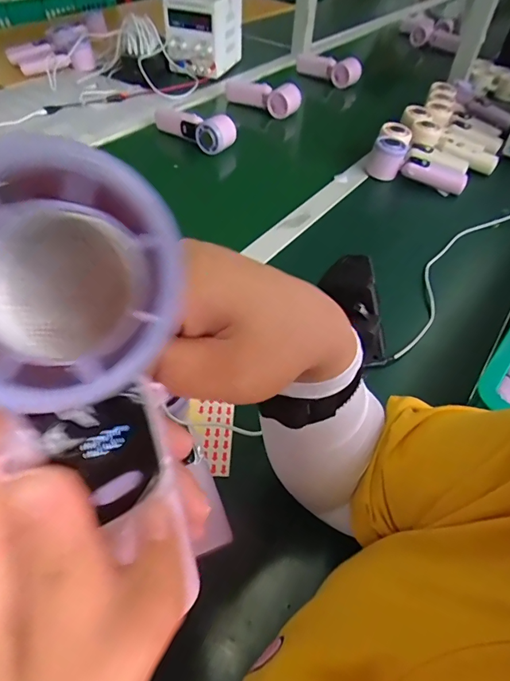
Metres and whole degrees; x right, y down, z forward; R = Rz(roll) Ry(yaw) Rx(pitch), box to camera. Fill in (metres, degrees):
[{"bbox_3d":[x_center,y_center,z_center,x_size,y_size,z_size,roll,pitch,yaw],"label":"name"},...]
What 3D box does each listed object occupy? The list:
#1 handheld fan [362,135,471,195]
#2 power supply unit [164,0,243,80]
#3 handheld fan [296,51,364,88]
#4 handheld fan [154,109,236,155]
[{"bbox_3d":[0.280,-0.297,0.737,0.169,0.064,0.057,27,53,19],"label":"handheld fan"},{"bbox_3d":[-0.124,-0.771,1.051,0.139,0.158,0.176,18,50,12],"label":"power supply unit"},{"bbox_3d":[0.176,-0.701,1.086,0.191,0.079,0.067,28,53,20],"label":"handheld fan"},{"bbox_3d":[-0.125,-0.416,0.809,0.202,0.064,0.040,36,56,25],"label":"handheld fan"}]

